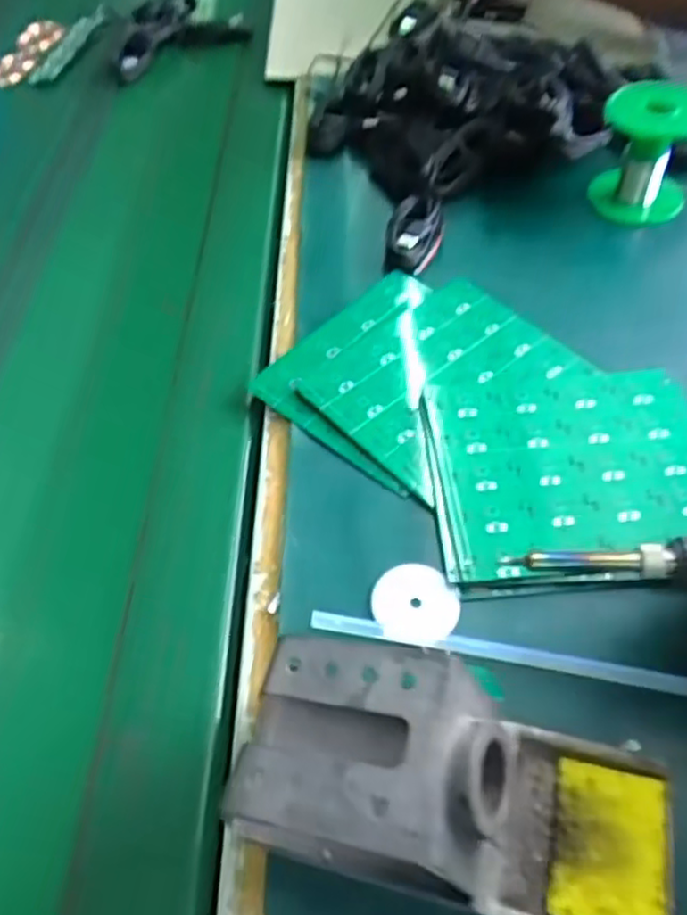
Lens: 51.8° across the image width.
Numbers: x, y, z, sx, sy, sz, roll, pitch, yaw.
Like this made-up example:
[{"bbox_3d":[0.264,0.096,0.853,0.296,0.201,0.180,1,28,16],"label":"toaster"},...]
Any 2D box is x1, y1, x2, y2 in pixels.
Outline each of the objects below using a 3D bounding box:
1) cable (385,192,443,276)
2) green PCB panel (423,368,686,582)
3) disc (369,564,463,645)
[{"bbox_3d":[0.052,-0.172,0.524,0.041,0.017,0.090,6,53,7],"label":"cable"},{"bbox_3d":[0.122,0.004,0.383,0.147,0.007,0.134,-2,54,-2],"label":"green PCB panel"},{"bbox_3d":[0.034,0.071,0.340,0.040,0.004,0.041,-1,52,1],"label":"disc"}]

